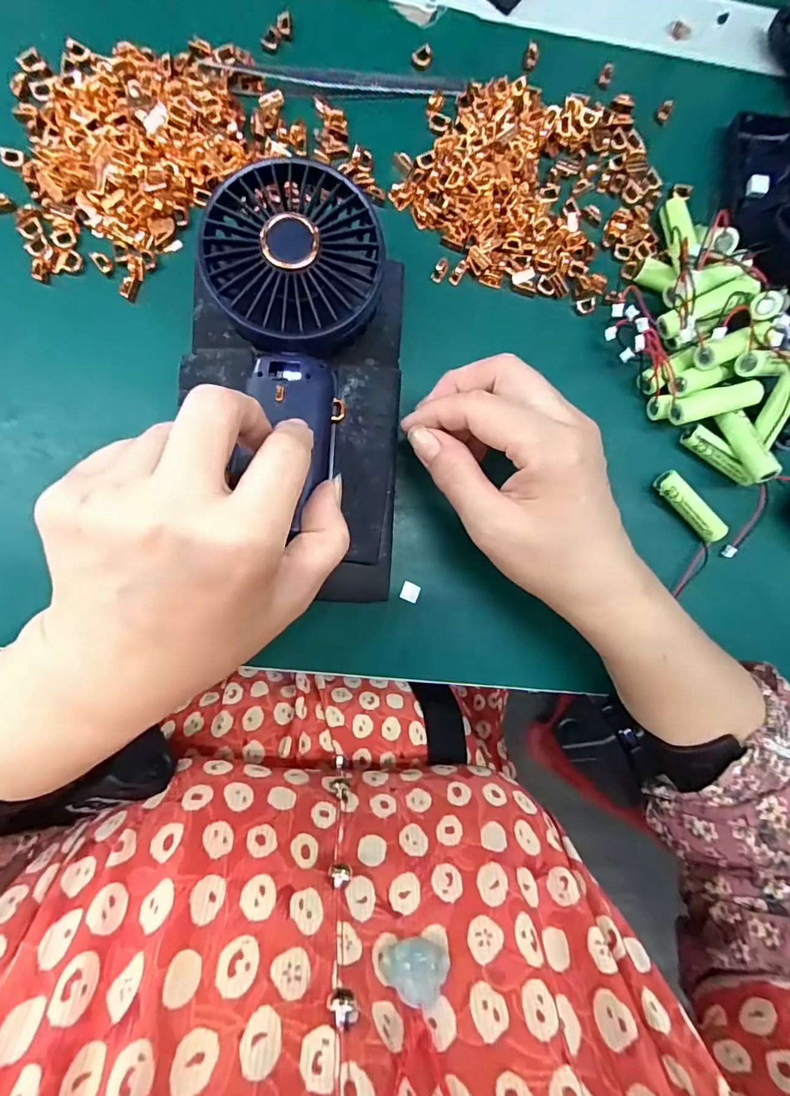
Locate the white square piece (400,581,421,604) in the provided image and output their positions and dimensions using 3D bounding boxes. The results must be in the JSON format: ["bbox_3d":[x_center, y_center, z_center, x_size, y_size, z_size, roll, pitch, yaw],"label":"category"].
[{"bbox_3d":[0.009,0.026,0.278,0.010,0.004,0.010,23,86,-2],"label":"white square piece"}]

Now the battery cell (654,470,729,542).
[{"bbox_3d":[0.182,-0.025,0.291,0.052,0.014,0.014,44,86,-1],"label":"battery cell"}]

